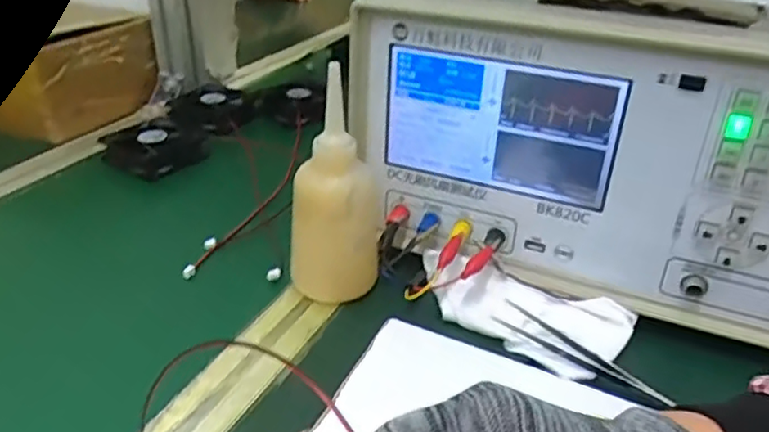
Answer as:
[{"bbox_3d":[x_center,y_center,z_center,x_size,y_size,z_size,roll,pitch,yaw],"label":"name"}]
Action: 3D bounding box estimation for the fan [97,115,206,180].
[{"bbox_3d":[-0.236,-0.070,0.658,0.080,0.034,0.079,13,32,19],"label":"fan"}]

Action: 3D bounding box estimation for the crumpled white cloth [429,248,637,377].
[{"bbox_3d":[0.091,0.064,0.432,0.142,0.031,0.063,14,32,21],"label":"crumpled white cloth"}]

